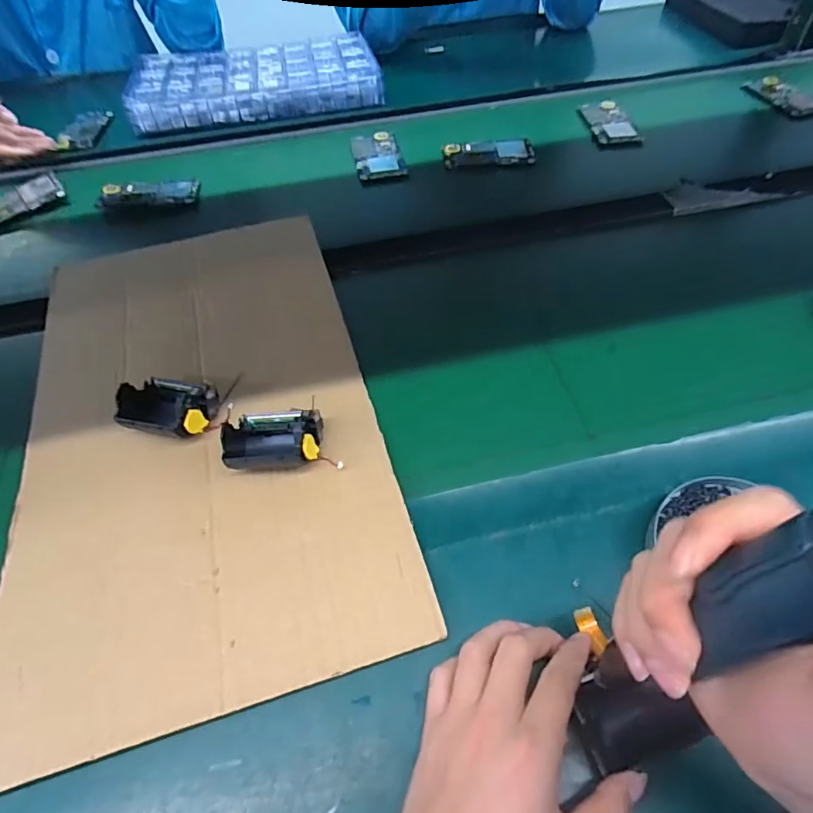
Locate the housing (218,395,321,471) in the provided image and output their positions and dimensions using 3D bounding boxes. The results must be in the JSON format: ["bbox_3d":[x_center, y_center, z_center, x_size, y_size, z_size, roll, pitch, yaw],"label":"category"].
[{"bbox_3d":[-0.108,0.025,0.422,0.075,0.048,0.058,-3,52,0],"label":"housing"}]

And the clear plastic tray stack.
[{"bbox_3d":[-0.244,-0.526,0.853,0.389,0.051,0.205,-14,54,-9],"label":"clear plastic tray stack"}]

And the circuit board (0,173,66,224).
[{"bbox_3d":[-0.510,-0.265,0.677,0.072,0.007,0.127,32,60,23],"label":"circuit board"}]

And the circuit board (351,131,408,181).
[{"bbox_3d":[-0.041,-0.359,0.743,0.068,0.005,0.118,-10,52,-6],"label":"circuit board"}]

